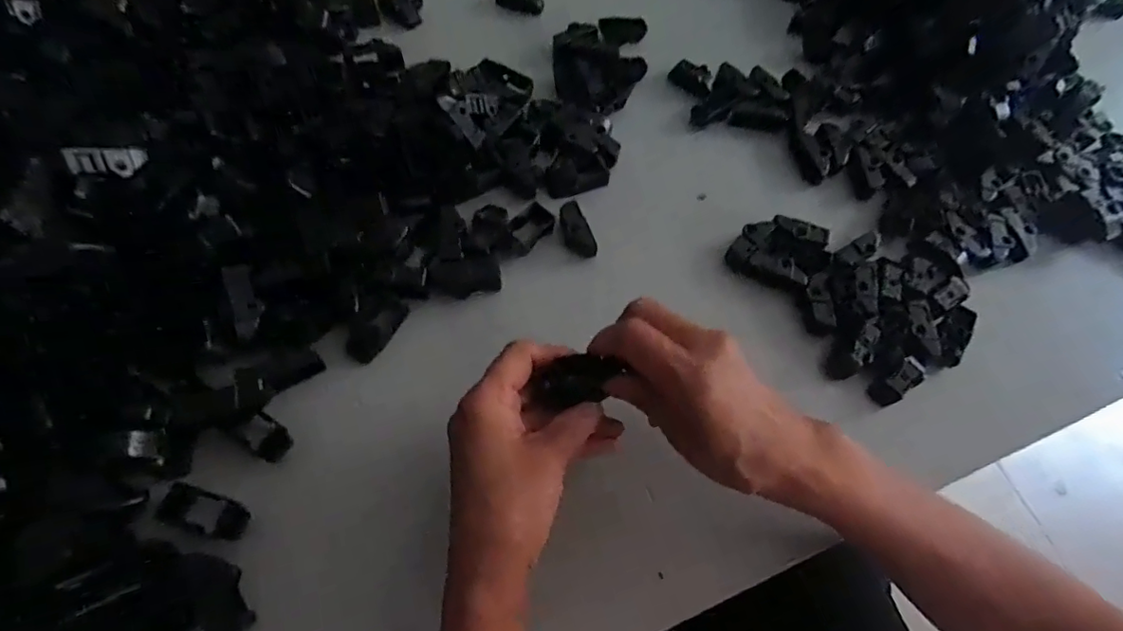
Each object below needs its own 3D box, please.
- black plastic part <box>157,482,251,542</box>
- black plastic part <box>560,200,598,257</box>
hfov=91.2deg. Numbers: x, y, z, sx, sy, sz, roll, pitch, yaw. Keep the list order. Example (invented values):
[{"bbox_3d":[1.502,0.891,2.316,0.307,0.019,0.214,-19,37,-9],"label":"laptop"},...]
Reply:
[{"bbox_3d":[-0.203,0.113,0.314,0.047,0.008,0.021,18,64,5],"label":"black plastic part"},{"bbox_3d":[0.011,-0.065,0.417,0.018,0.010,0.045,-22,81,-14],"label":"black plastic part"}]

